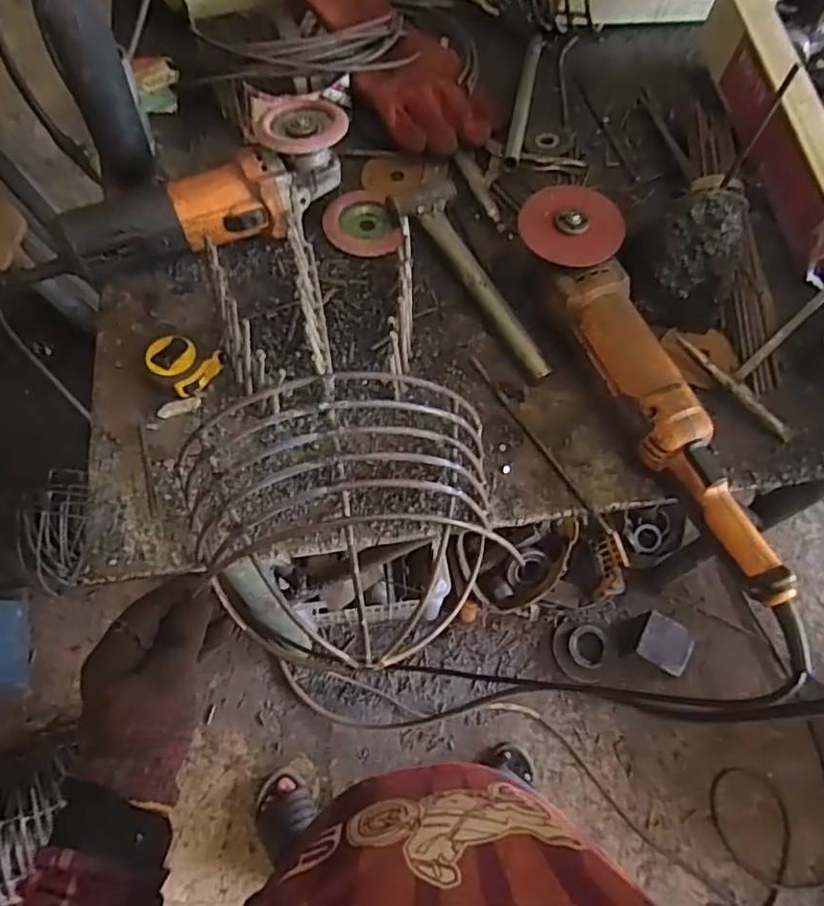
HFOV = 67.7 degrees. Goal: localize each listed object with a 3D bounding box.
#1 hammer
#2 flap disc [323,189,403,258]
[{"bbox_3d":[0.050,-0.163,0.591,0.068,0.035,0.233,-19,68,-10],"label":"hammer"},{"bbox_3d":[-0.052,-0.239,0.638,0.075,0.021,0.077,1,66,-2],"label":"flap disc"}]

